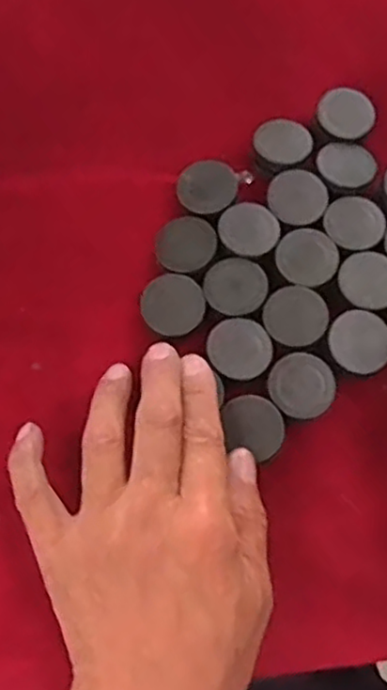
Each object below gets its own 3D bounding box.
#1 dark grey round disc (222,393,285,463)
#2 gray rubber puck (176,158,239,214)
[{"bbox_3d":[0.029,0.039,0.333,0.027,0.007,0.030,3,70,1],"label":"dark grey round disc"},{"bbox_3d":[0.007,-0.085,0.382,0.030,0.016,0.031,0,70,0],"label":"gray rubber puck"}]

